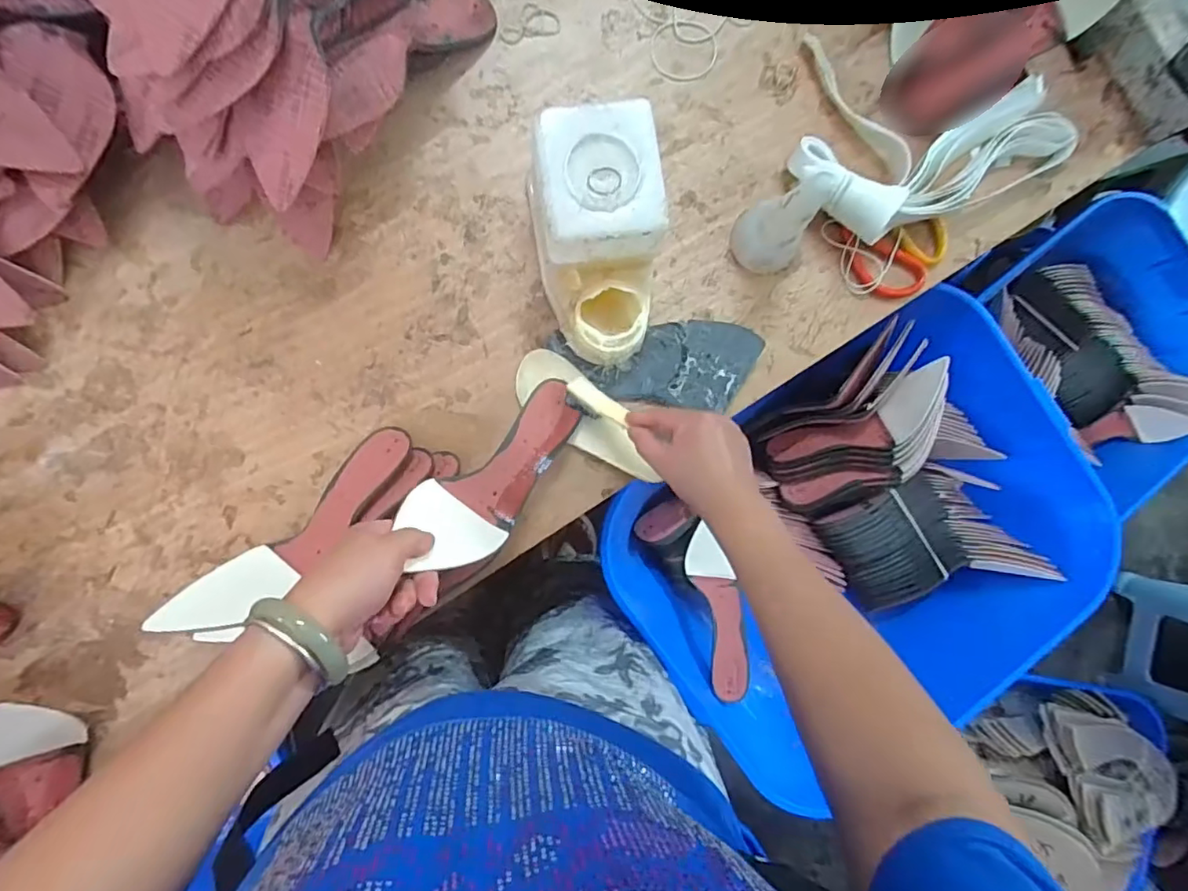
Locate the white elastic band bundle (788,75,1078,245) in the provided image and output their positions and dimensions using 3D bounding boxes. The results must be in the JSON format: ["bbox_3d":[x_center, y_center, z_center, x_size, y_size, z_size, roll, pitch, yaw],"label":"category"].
[{"bbox_3d":[0.358,-0.293,0.589,0.303,0.064,0.108,-18,91,-5],"label":"white elastic band bundle"}]

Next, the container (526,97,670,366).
[{"bbox_3d":[0.001,-0.184,0.529,0.108,0.123,0.195,-3,90,-6],"label":"container"}]

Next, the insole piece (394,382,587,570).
[{"bbox_3d":[-0.085,0.024,0.515,0.081,0.050,0.218,40,56,-4],"label":"insole piece"}]

